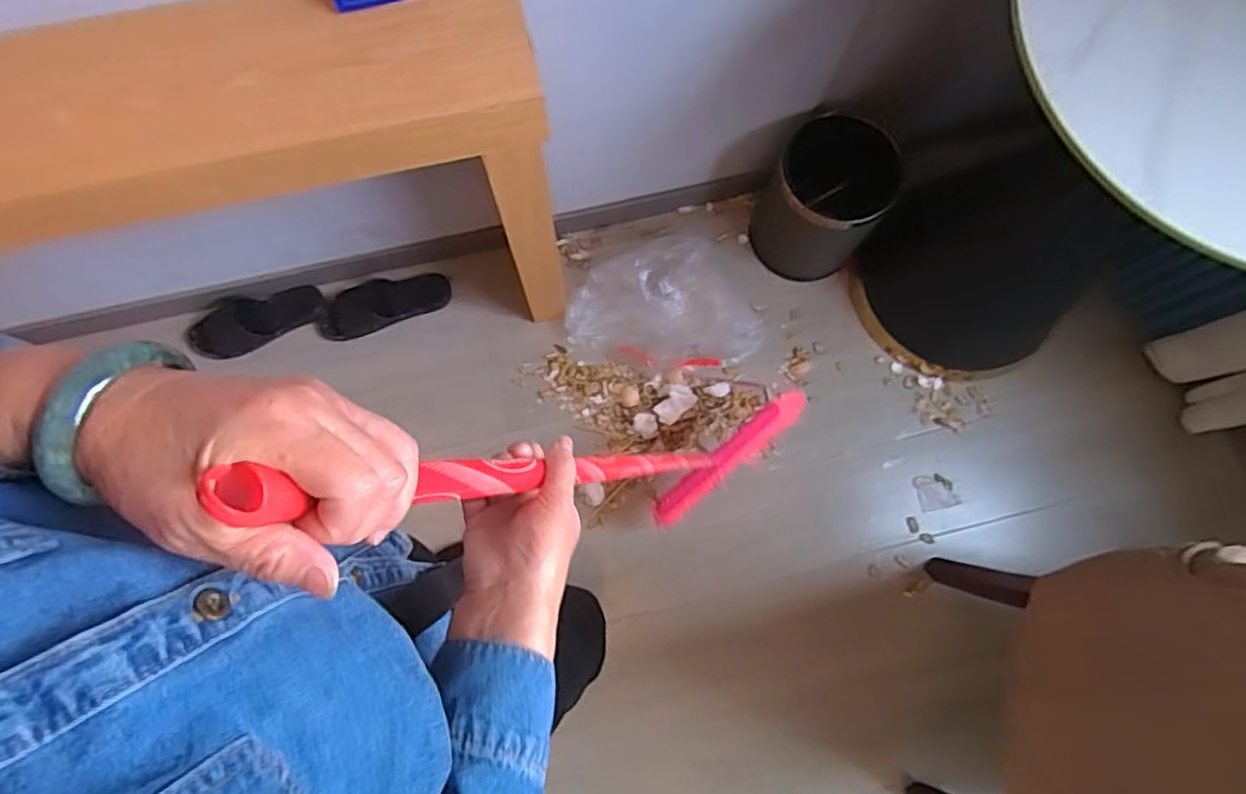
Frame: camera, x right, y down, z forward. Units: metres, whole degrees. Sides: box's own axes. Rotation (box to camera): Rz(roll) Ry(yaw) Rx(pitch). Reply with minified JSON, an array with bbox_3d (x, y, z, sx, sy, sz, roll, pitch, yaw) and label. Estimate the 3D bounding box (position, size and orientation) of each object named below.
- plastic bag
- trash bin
[{"bbox_3d":[0.069,-0.178,1.282,0.362,0.094,0.247,-10,78,-3],"label":"plastic bag"},{"bbox_3d":[0.376,-0.369,1.246,0.221,0.242,0.196,31,79,5],"label":"trash bin"}]

